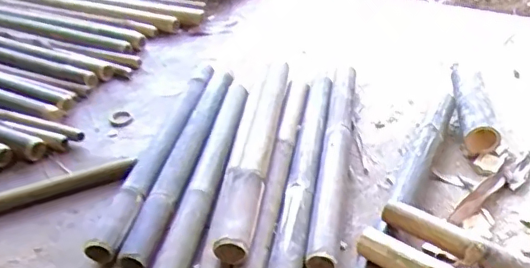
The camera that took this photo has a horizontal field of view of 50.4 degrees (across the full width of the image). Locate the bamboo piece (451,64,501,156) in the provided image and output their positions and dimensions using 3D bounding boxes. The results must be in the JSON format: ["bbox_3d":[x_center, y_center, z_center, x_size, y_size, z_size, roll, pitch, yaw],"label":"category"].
[{"bbox_3d":[0.469,-0.080,1.288,0.074,0.062,0.320,0,37,7],"label":"bamboo piece"}]

